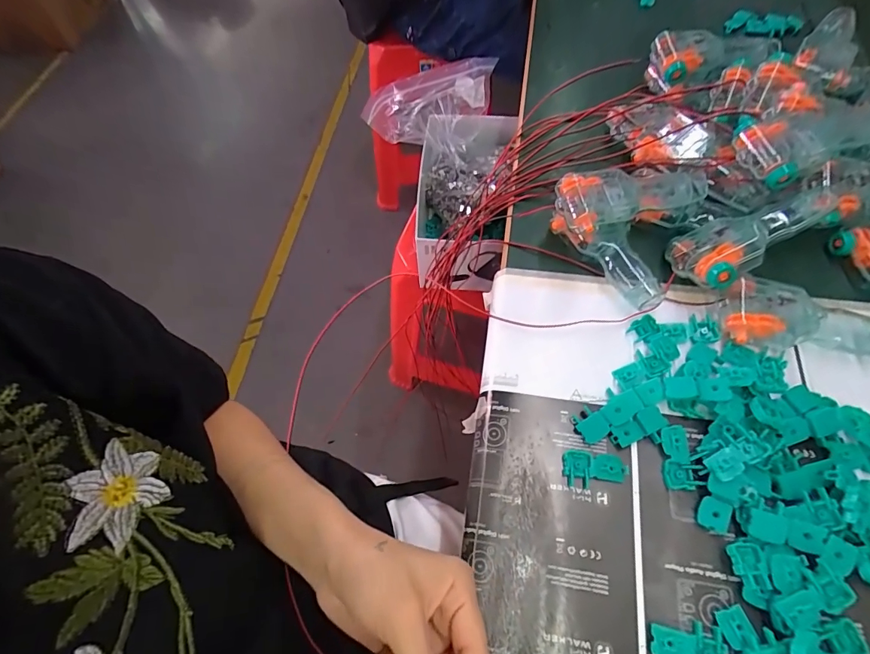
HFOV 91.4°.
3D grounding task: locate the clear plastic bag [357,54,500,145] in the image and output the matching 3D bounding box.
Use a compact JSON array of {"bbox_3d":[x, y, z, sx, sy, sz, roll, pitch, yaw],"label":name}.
[{"bbox_3d":[-0.003,-0.314,0.600,0.196,0.083,0.041,-19,64,-8],"label":"clear plastic bag"}]

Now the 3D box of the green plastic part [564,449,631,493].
[{"bbox_3d":[0.118,0.104,0.311,0.045,0.004,0.026,-2,63,1],"label":"green plastic part"}]

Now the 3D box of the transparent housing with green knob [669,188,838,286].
[{"bbox_3d":[0.265,-0.078,0.354,0.126,0.032,0.059,-26,67,6],"label":"transparent housing with green knob"}]

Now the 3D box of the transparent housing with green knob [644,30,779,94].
[{"bbox_3d":[0.302,-0.294,0.462,0.134,0.038,0.058,-13,63,-5],"label":"transparent housing with green knob"}]

